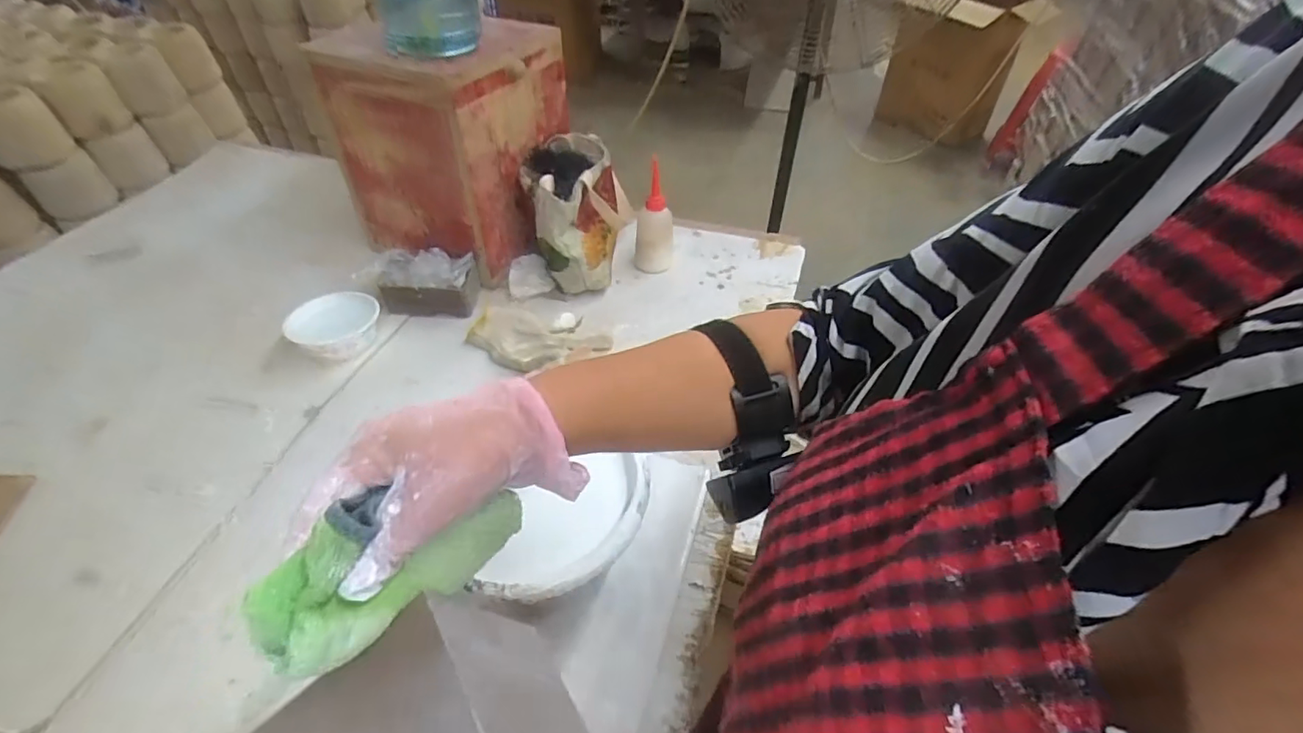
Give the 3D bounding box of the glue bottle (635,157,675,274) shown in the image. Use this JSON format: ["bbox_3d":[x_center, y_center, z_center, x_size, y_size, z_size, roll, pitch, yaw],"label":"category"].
[{"bbox_3d":[0.006,-0.224,0.887,0.061,0.187,0.066,3,47,2],"label":"glue bottle"}]

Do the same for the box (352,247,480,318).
[{"bbox_3d":[-0.337,-0.123,0.821,0.164,0.075,0.068,-1,47,-4],"label":"box"}]

